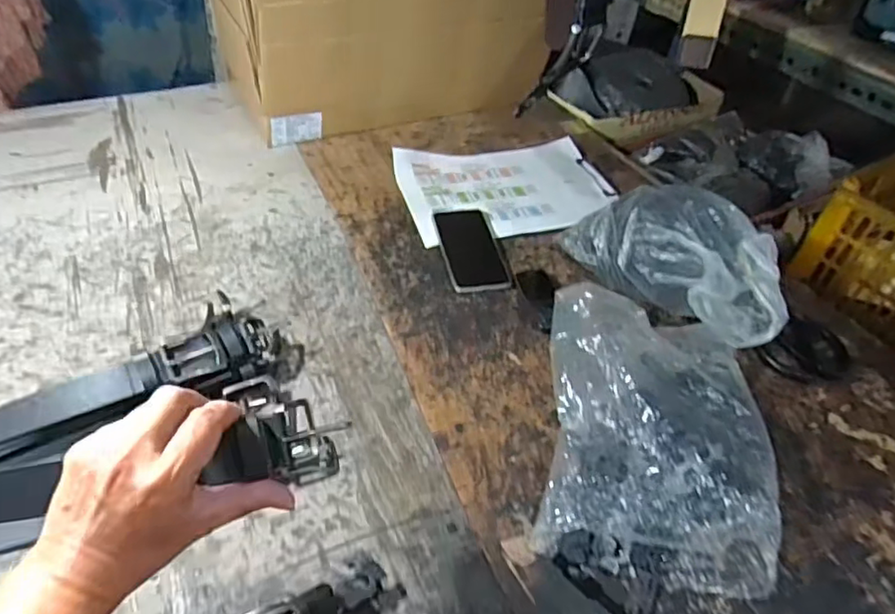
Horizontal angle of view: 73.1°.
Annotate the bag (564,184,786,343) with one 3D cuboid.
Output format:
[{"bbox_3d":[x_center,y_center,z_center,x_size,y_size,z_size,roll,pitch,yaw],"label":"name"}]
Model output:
[{"bbox_3d":[0.260,-0.056,0.721,0.125,0.126,0.298,-17,31,-23],"label":"bag"}]

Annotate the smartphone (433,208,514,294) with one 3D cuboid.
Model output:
[{"bbox_3d":[0.033,-0.083,0.832,0.083,0.015,0.161,-6,45,-13],"label":"smartphone"}]

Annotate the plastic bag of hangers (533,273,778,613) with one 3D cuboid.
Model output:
[{"bbox_3d":[0.208,0.114,0.606,0.209,0.067,0.336,10,43,4],"label":"plastic bag of hangers"}]

